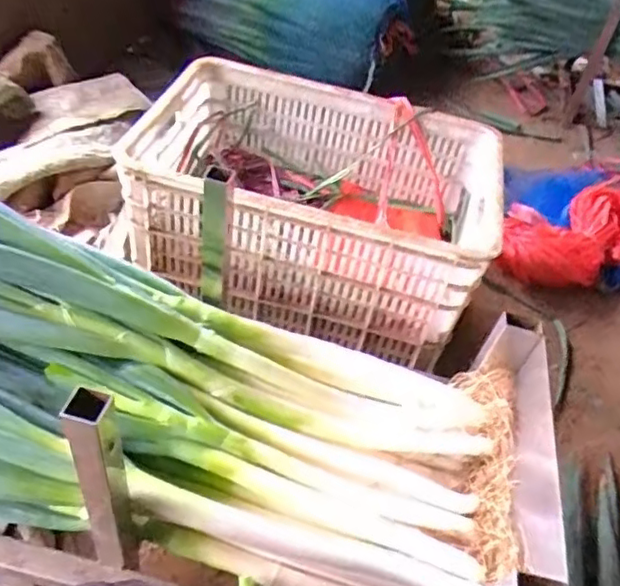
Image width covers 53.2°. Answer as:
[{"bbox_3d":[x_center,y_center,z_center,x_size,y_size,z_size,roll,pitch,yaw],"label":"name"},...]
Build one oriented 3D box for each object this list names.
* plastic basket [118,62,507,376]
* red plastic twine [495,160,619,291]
[{"bbox_3d":[0.011,-0.147,0.975,0.511,0.235,0.335,15,45,3],"label":"plastic basket"},{"bbox_3d":[0.634,-0.173,1.317,0.593,0.069,0.289,-33,56,-31],"label":"red plastic twine"}]

